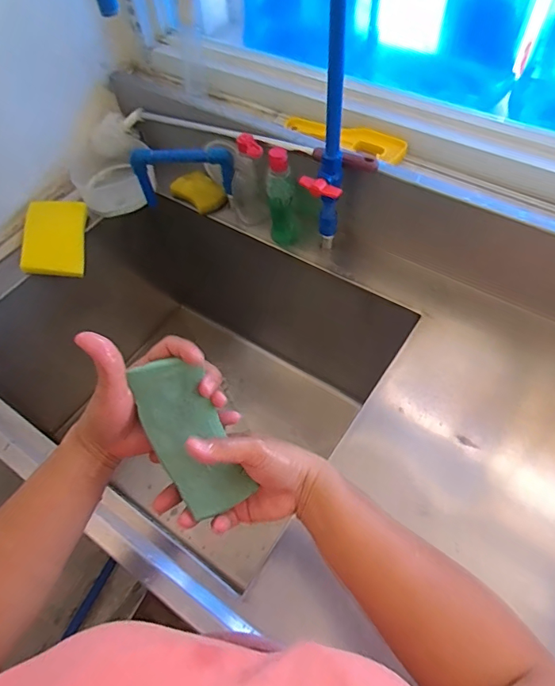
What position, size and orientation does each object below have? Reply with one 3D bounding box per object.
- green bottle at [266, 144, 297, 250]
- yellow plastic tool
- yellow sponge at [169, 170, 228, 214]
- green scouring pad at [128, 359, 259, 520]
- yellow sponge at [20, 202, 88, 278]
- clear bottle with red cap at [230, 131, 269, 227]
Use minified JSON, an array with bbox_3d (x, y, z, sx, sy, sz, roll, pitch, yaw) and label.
[{"bbox_3d":[0.006,-0.234,0.754,0.051,0.162,0.044,-5,57,1],"label":"green bottle"},{"bbox_3d":[0.101,-0.330,0.725,0.207,0.034,0.057,29,64,20],"label":"yellow plastic tool"},{"bbox_3d":[-0.148,-0.292,0.882,0.103,0.029,0.079,37,67,24],"label":"yellow sponge"},{"bbox_3d":[-0.076,0.083,0.399,0.058,0.009,0.138,-26,96,-12],"label":"green scouring pad"},{"bbox_3d":[-0.393,-0.190,0.813,0.097,0.029,0.145,4,72,-27],"label":"yellow sponge"},{"bbox_3d":[-0.049,-0.280,0.800,0.069,0.165,0.051,-9,57,-2],"label":"clear bottle with red cap"}]

